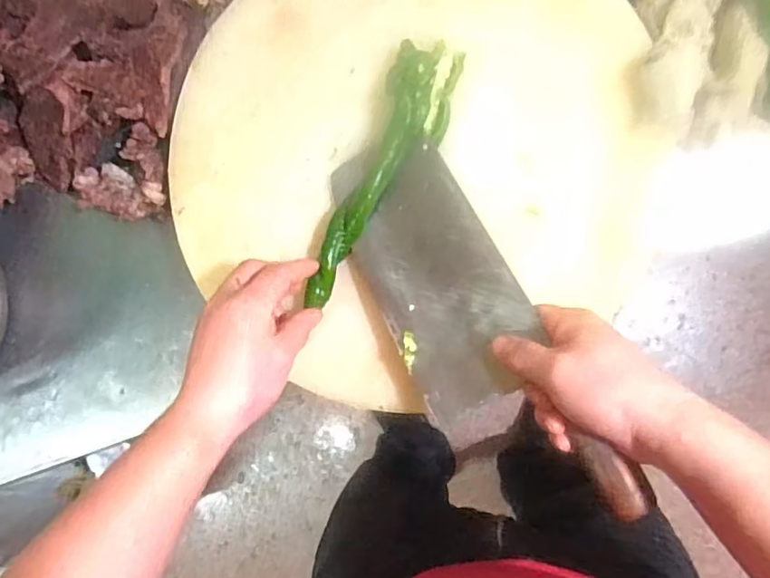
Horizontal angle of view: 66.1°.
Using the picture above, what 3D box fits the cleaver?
[{"bbox_3d":[0.058,0.024,0.446,0.106,0.025,0.327,-33,70,7],"label":"cleaver"}]

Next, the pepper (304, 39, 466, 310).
[{"bbox_3d":[-0.004,-0.094,0.484,0.058,0.027,0.234,27,92,9],"label":"pepper"}]

